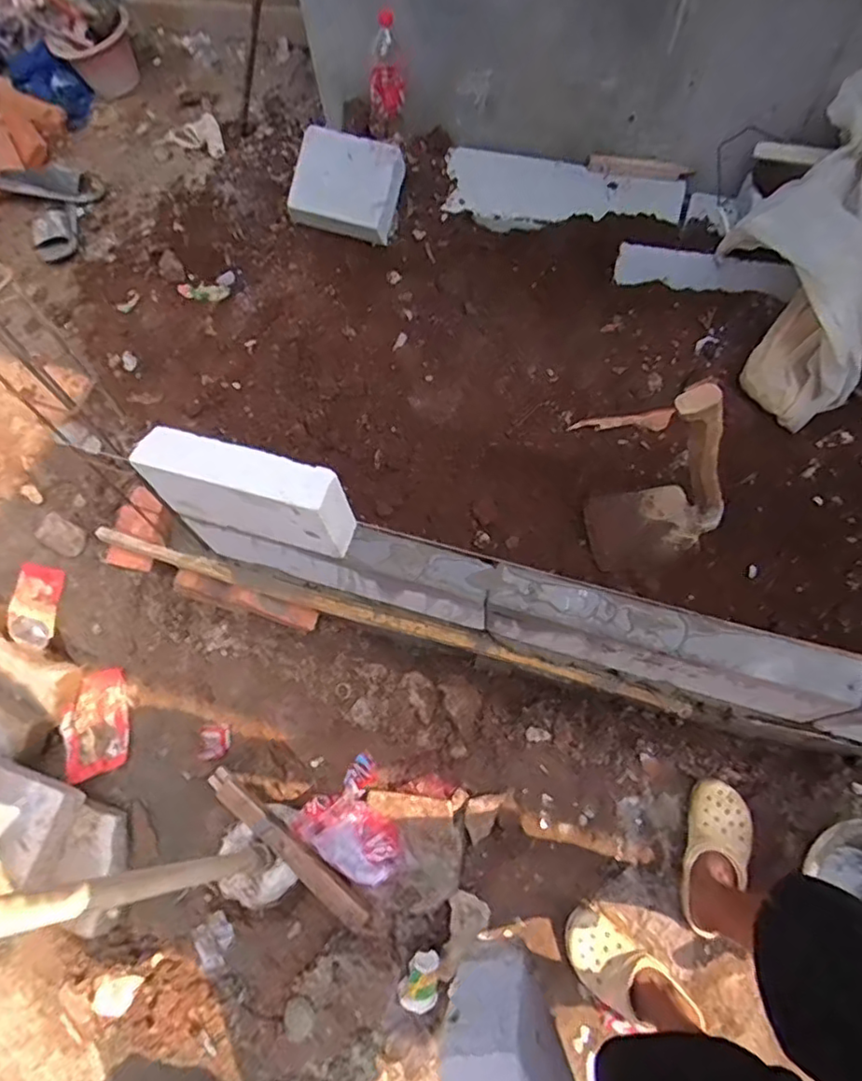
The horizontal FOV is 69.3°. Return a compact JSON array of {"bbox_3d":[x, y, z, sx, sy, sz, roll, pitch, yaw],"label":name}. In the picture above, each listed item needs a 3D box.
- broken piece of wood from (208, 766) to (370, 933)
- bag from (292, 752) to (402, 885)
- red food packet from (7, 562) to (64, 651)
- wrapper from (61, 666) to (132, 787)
[{"bbox_3d":[-0.260,0.546,1.118,0.372,0.032,0.044,36,73,17],"label":"broken piece of wood"},{"bbox_3d":[-0.133,0.540,1.191,0.182,0.120,0.204,-41,70,-13],"label":"bag"},{"bbox_3d":[-0.956,0.156,1.505,0.125,0.016,0.193,15,92,6],"label":"red food packet"},{"bbox_3d":[-0.737,0.403,1.375,0.149,0.020,0.214,-20,67,-5],"label":"wrapper"}]

